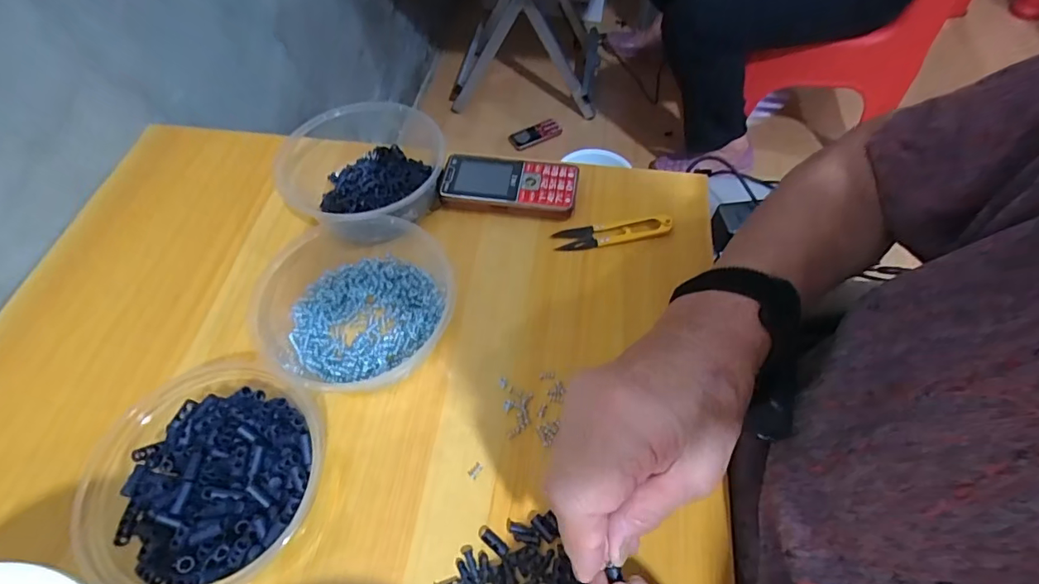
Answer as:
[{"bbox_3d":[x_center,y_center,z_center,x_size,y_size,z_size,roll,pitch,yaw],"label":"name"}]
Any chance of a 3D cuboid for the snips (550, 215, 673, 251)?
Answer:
[{"bbox_3d":[0.084,-0.055,0.443,0.104,0.015,0.023,-7,58,-4],"label":"snips"}]

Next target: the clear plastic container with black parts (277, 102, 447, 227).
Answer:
[{"bbox_3d":[-0.147,-0.111,0.450,0.144,0.054,0.157,-5,58,-3],"label":"clear plastic container with black parts"}]

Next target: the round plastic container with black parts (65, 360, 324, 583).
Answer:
[{"bbox_3d":[-0.195,0.115,0.320,0.148,0.053,0.146,0,58,0],"label":"round plastic container with black parts"}]

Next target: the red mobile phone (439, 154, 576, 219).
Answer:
[{"bbox_3d":[-0.010,-0.100,0.467,0.125,0.020,0.054,7,58,4],"label":"red mobile phone"}]

